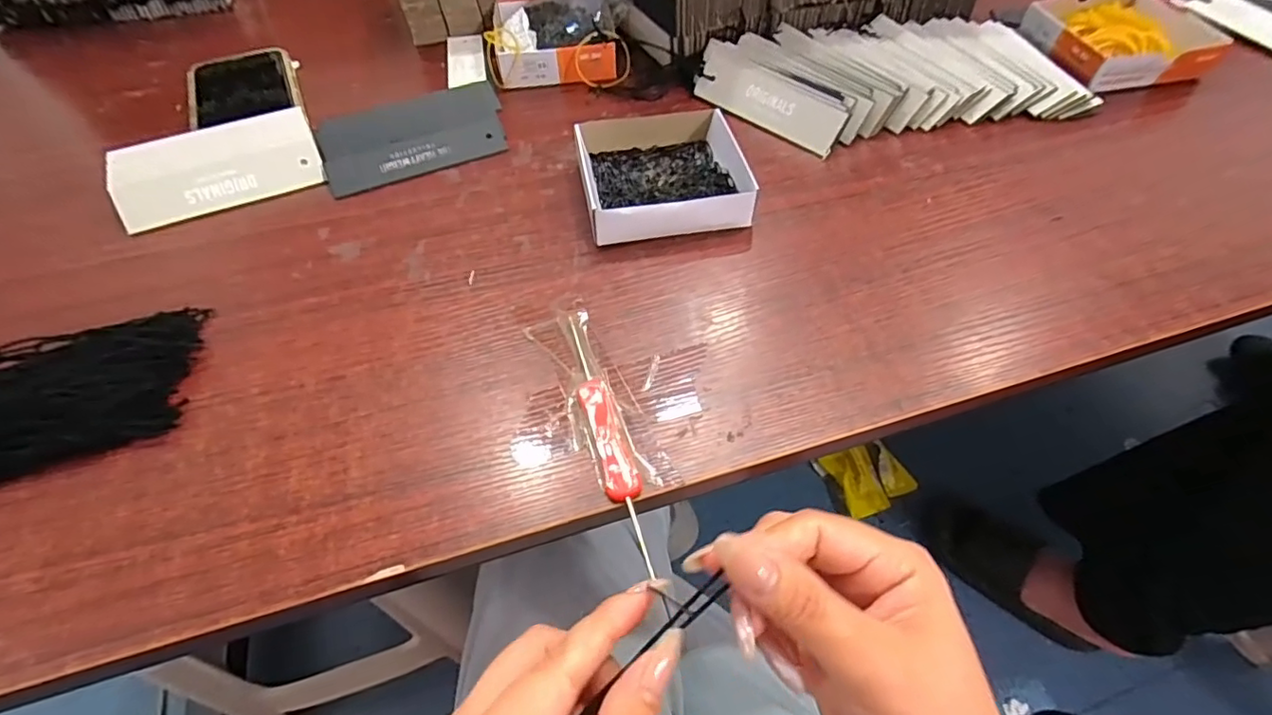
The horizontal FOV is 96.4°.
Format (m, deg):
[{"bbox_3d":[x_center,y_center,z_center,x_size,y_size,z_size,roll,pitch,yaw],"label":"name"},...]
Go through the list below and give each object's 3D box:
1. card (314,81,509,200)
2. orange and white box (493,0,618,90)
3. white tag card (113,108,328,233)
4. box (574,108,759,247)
[{"bbox_3d":[-0.165,-0.169,0.428,0.136,0.021,0.083,-22,54,-14],"label":"card"},{"bbox_3d":[-0.071,-0.278,0.495,0.106,0.037,0.114,-4,52,0],"label":"orange and white box"},{"bbox_3d":[-0.284,-0.131,0.388,0.124,0.010,0.061,-21,86,-18],"label":"white tag card"},{"bbox_3d":[0.016,-0.126,0.384,0.103,0.028,0.111,-11,53,-5],"label":"box"}]

